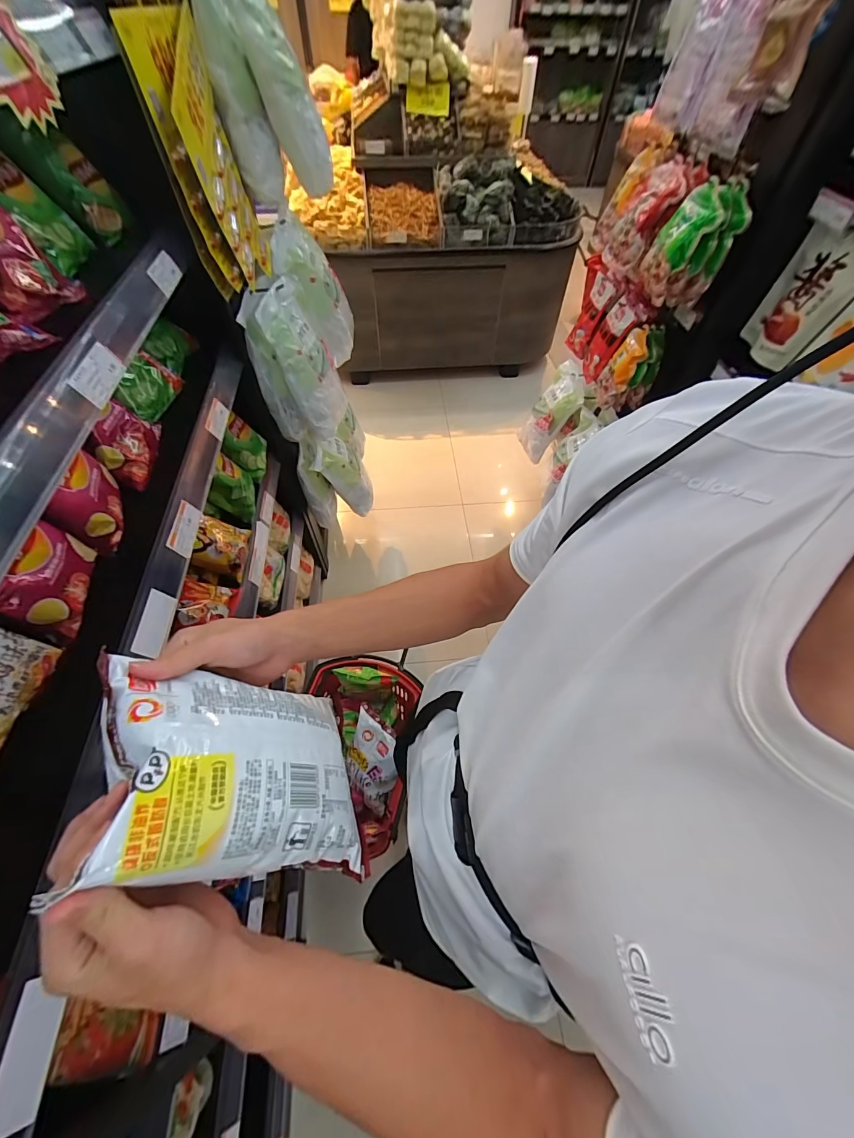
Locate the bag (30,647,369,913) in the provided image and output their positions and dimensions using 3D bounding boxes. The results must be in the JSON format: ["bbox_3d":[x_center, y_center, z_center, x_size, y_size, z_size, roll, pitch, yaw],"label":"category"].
[{"bbox_3d":[-0.138,0.149,0.310,0.041,0.204,0.142,-41,43,23],"label":"bag"}]

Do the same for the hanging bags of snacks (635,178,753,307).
[{"bbox_3d":[0.584,-0.718,0.881,0.141,0.200,0.106,2,56,0],"label":"hanging bags of snacks"}]

